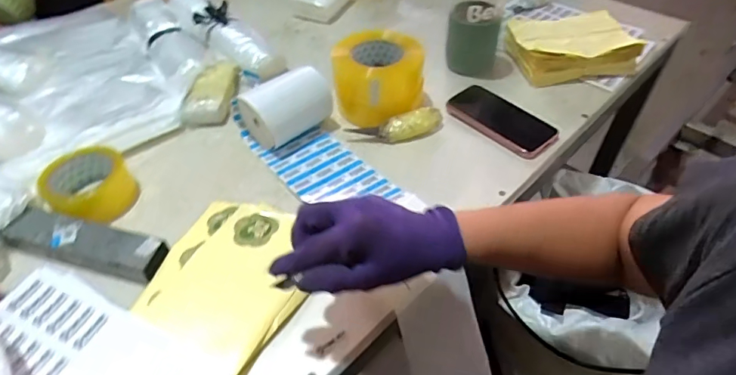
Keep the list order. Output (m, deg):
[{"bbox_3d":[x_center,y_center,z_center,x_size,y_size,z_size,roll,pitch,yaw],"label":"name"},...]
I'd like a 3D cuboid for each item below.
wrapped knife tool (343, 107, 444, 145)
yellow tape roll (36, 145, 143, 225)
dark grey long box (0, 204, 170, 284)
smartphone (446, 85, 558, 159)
[{"bbox_3d":[0.045,-0.091,0.681,0.144,0.039,0.031,-11,47,-9],"label":"wrapped knife tool"},{"bbox_3d":[-0.365,-0.003,0.600,0.099,0.062,0.099,-1,46,1],"label":"yellow tape roll"},{"bbox_3d":[-0.336,0.065,0.543,0.202,0.028,0.052,12,48,13],"label":"dark grey long box"},{"bbox_3d":[0.202,-0.105,0.701,0.084,0.017,0.167,-38,60,-21],"label":"smartphone"}]

